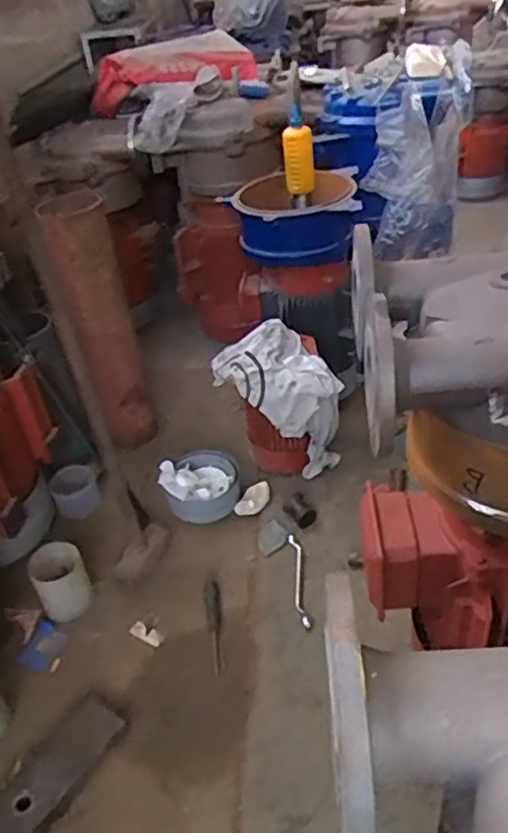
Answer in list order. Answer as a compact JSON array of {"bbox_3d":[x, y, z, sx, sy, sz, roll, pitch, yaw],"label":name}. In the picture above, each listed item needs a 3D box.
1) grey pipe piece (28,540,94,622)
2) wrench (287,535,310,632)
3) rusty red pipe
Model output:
[{"bbox_3d":[-0.415,0.357,1.424,0.114,0.128,0.122,-24,40,-22],"label":"grey pipe piece"},{"bbox_3d":[0.098,0.356,1.442,0.027,0.029,0.243,-6,36,1],"label":"wrench"},{"bbox_3d":[-0.376,-0.203,1.657,0.150,0.659,0.171,-11,36,-6],"label":"rusty red pipe"}]

